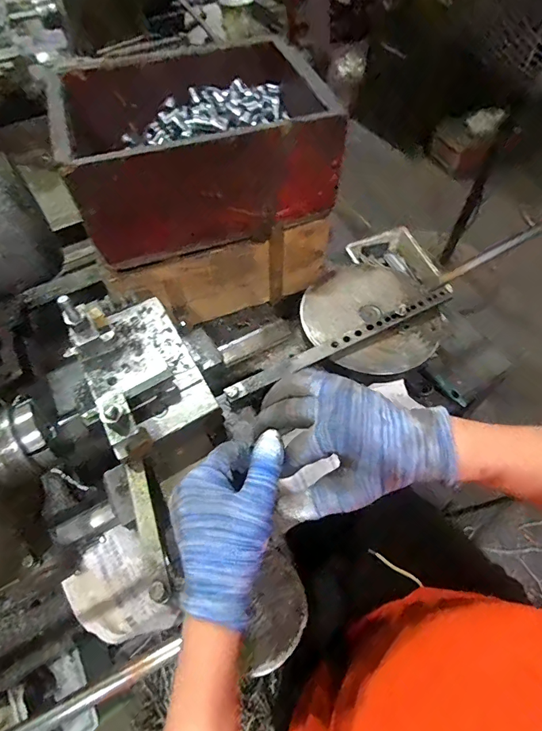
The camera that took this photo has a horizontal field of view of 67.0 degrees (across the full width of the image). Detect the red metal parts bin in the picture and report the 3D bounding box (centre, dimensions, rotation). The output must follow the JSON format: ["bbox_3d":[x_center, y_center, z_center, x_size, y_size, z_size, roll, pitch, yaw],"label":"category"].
[{"bbox_3d":[-0.101,-0.312,0.590,0.332,0.153,0.239,-16,59,-9],"label":"red metal parts bin"}]

